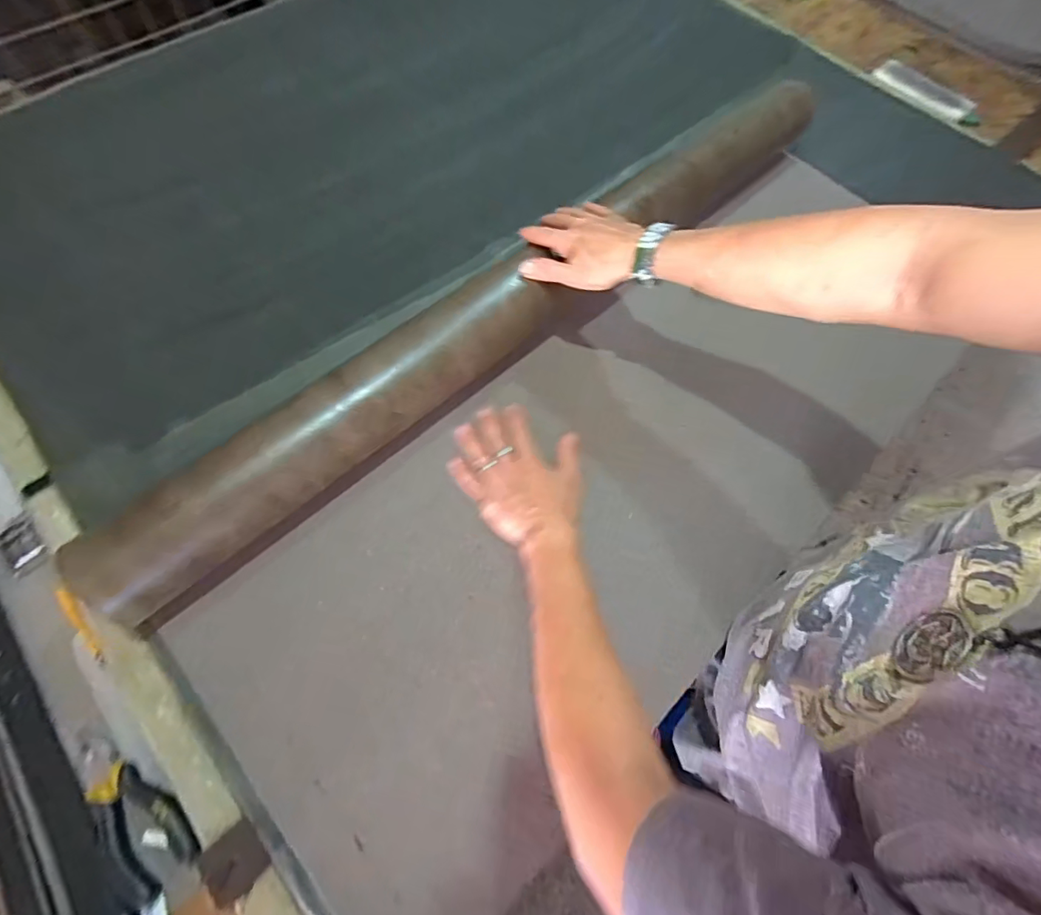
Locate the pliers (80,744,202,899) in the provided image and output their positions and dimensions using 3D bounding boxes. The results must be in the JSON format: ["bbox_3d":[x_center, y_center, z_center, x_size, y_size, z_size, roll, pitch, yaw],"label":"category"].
[{"bbox_3d":[-0.339,0.306,0.421,0.060,0.017,0.137,-39,74,-17],"label":"pliers"}]

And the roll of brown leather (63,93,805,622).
[{"bbox_3d":[-0.008,-0.195,0.575,1.046,0.090,0.109,-40,74,-17],"label":"roll of brown leather"}]

